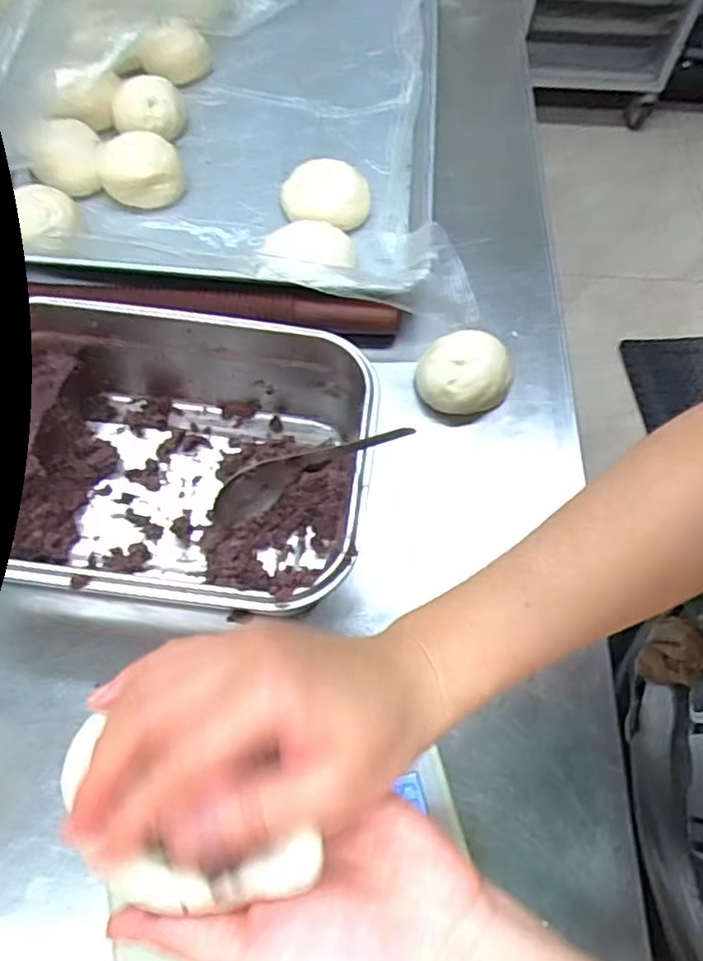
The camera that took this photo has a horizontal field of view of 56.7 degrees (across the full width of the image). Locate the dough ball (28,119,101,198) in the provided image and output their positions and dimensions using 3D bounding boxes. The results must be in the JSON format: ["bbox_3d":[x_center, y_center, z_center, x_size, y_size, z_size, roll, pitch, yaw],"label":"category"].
[{"bbox_3d":[-0.275,-0.316,0.627,0.067,0.041,0.079,-20,65,-12],"label":"dough ball"}]

